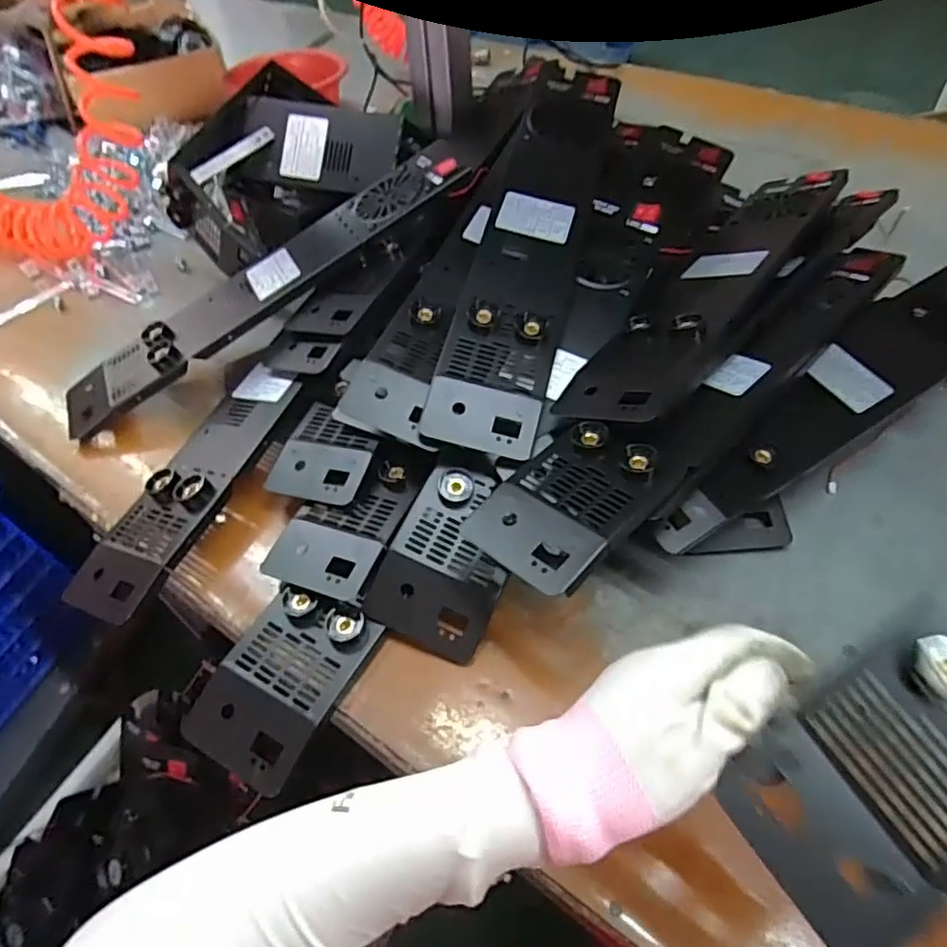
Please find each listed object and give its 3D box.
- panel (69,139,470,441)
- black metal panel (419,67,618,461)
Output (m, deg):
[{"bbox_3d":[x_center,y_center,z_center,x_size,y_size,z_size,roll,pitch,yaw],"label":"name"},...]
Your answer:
[{"bbox_3d":[-0.216,-0.206,0.669,0.503,0.037,0.108,-35,56,-2],"label":"panel"},{"bbox_3d":[0.057,-0.238,0.607,0.101,0.022,0.486,14,64,3],"label":"black metal panel"}]

